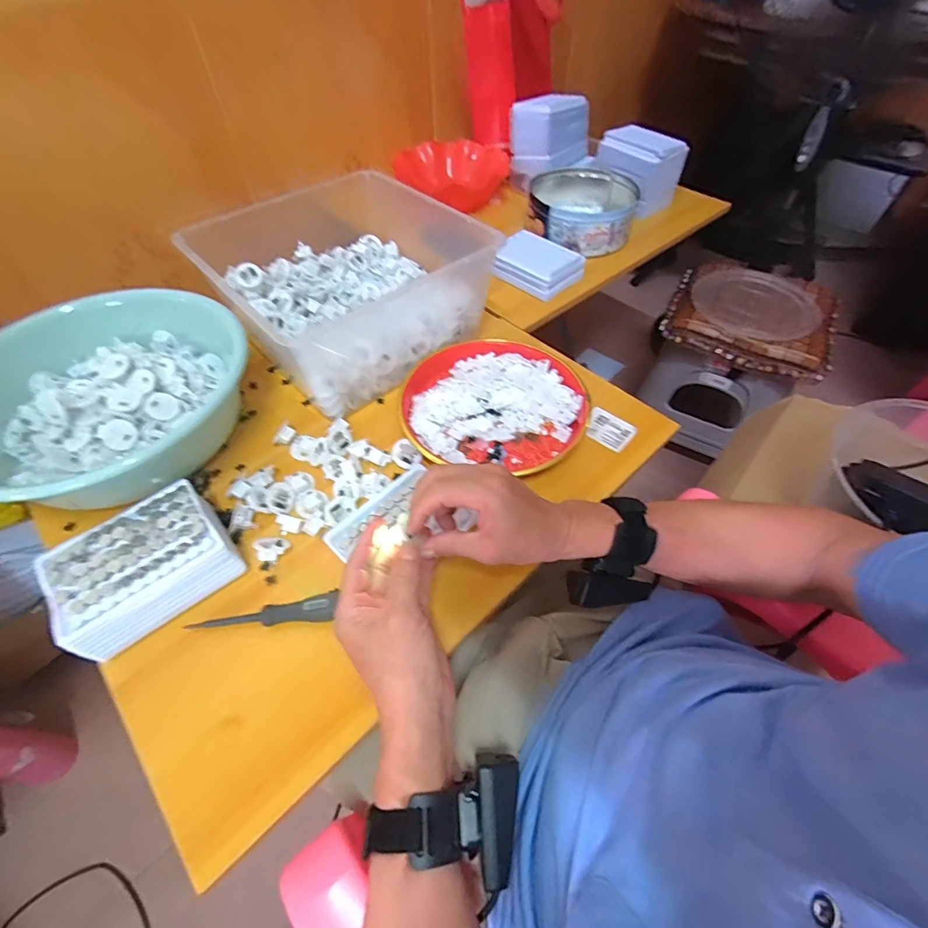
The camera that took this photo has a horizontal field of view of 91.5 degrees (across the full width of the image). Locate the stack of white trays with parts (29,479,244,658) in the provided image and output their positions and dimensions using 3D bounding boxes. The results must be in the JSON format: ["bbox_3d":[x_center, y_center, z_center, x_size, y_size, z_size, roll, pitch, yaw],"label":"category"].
[{"bbox_3d":[-0.285,0.092,0.409,0.134,0.054,0.102,-35,60,-23],"label":"stack of white trays with parts"}]

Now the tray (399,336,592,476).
[{"bbox_3d":[0.038,-0.082,0.564,0.221,0.025,0.200,0,52,1],"label":"tray"}]

